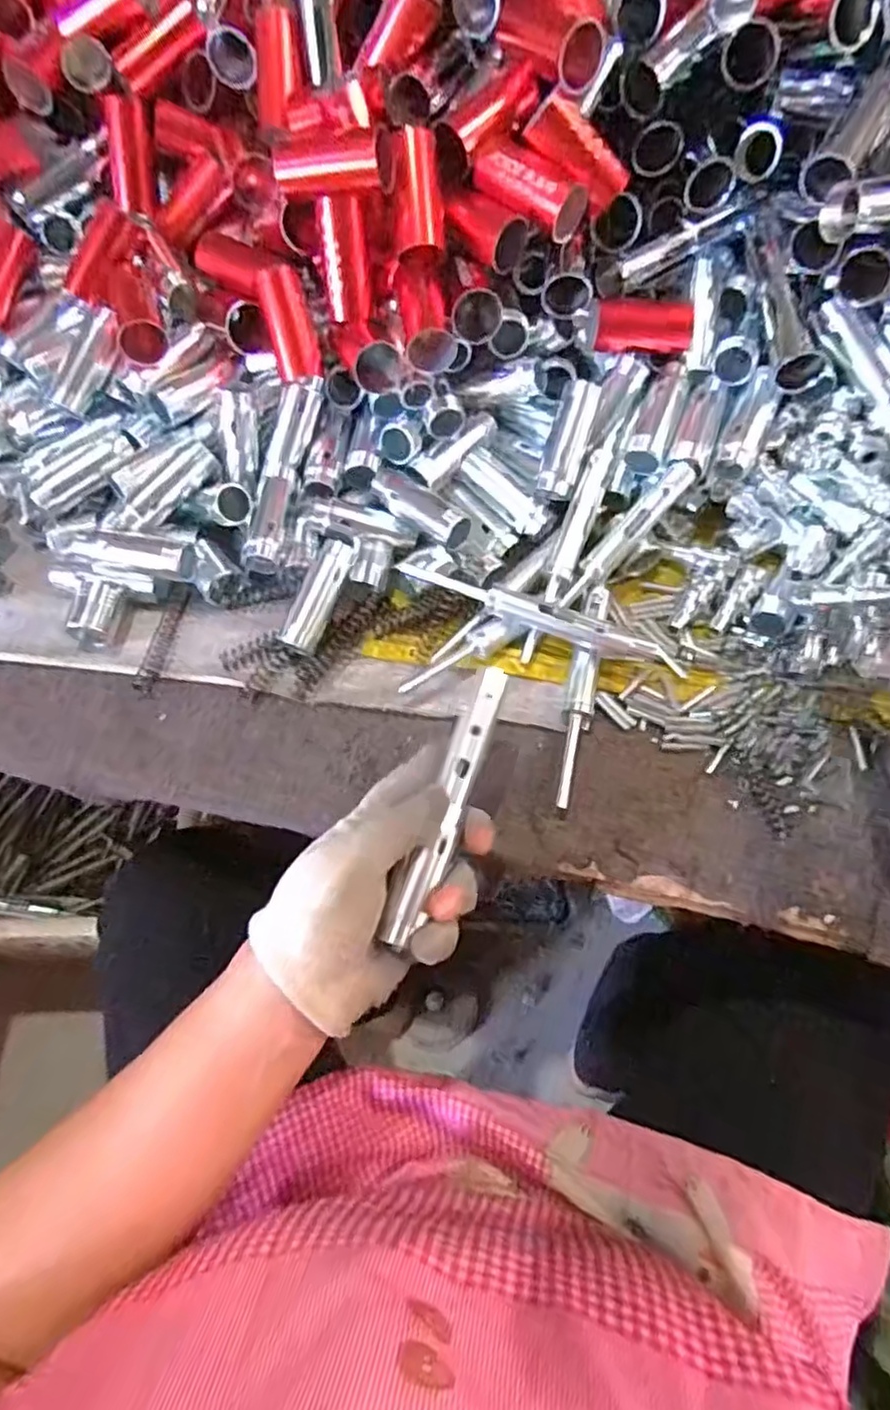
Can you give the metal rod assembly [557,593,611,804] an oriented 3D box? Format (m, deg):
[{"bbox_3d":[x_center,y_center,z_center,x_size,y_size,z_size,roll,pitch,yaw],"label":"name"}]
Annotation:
[{"bbox_3d":[0.082,-0.006,0.411,0.016,0.019,0.142,10,67,6],"label":"metal rod assembly"}]

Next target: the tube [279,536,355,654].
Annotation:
[{"bbox_3d":[-0.075,-0.066,0.419,0.021,0.016,0.070,22,84,11],"label":"tube"}]

